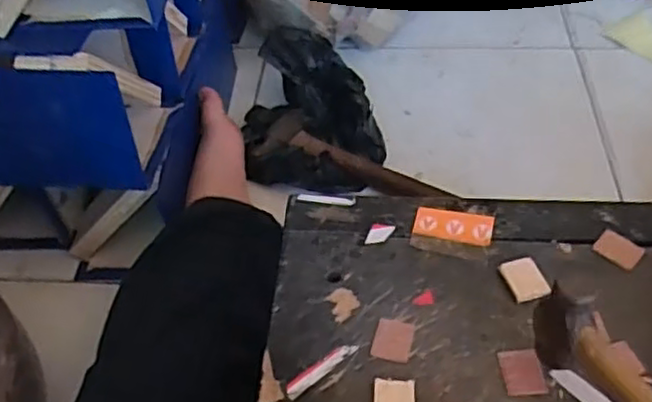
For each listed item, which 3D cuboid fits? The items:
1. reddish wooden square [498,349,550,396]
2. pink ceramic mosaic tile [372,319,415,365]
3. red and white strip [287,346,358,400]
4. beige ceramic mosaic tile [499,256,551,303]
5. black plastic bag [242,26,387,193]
[{"bbox_3d":[0.098,0.085,0.341,0.020,0.004,0.024,-5,47,0],"label":"reddish wooden square"},{"bbox_3d":[0.035,0.072,0.356,0.020,0.004,0.024,9,49,13],"label":"pink ceramic mosaic tile"},{"bbox_3d":[-0.002,0.084,0.346,0.043,0.004,0.008,-33,53,-24],"label":"red and white strip"},{"bbox_3d":[0.109,0.043,0.375,0.021,0.004,0.028,-12,47,-7],"label":"beige ceramic mosaic tile"},{"bbox_3d":[-0.019,-0.097,0.752,0.142,0.084,0.189,-8,47,-3],"label":"black plastic bag"}]

